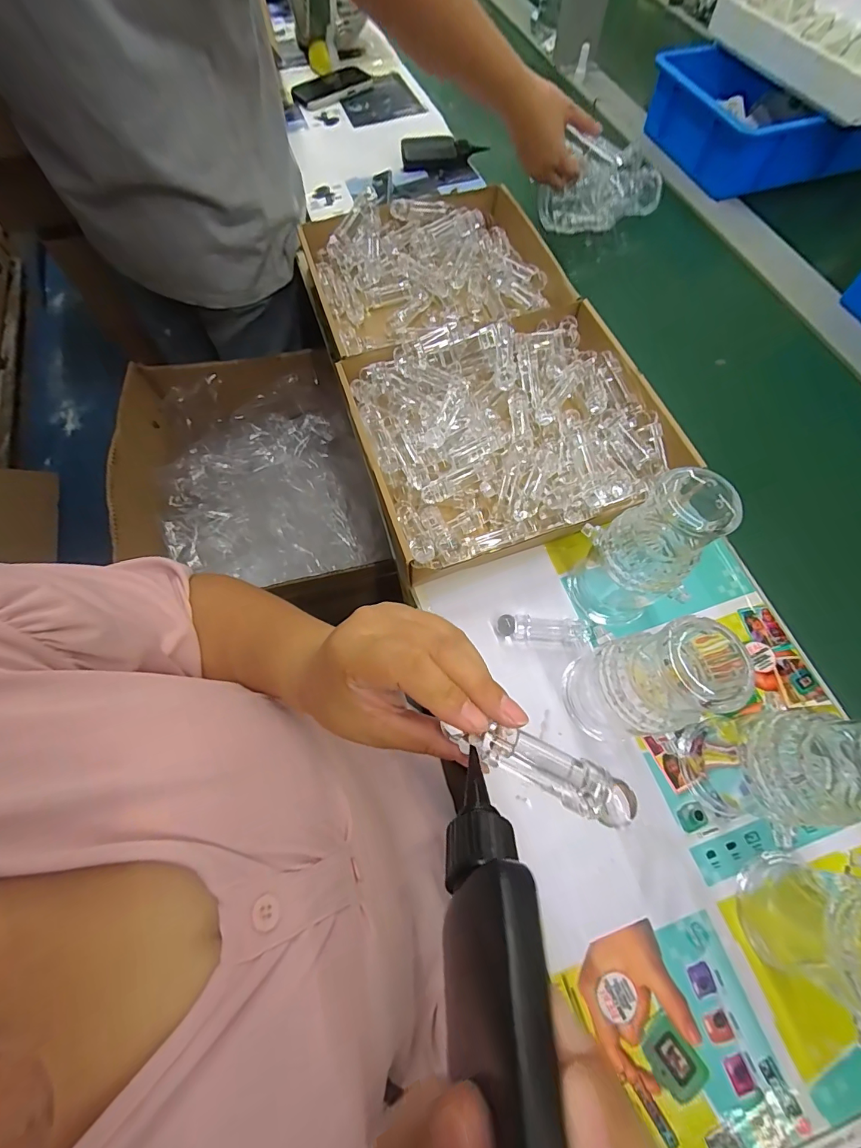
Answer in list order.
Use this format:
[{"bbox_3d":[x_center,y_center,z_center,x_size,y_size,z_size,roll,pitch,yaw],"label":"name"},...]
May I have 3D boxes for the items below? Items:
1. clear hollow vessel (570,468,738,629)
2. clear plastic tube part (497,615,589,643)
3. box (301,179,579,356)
[{"bbox_3d":[0.175,-0.021,0.366,0.076,0.169,0.074,28,70,11],"label":"clear hollow vessel"},{"bbox_3d":[0.108,0.053,0.421,0.086,0.015,0.022,4,67,2],"label":"clear plastic tube part"},{"bbox_3d":[0.009,-0.400,0.589,0.315,0.067,0.290,-20,69,-8],"label":"box"}]

